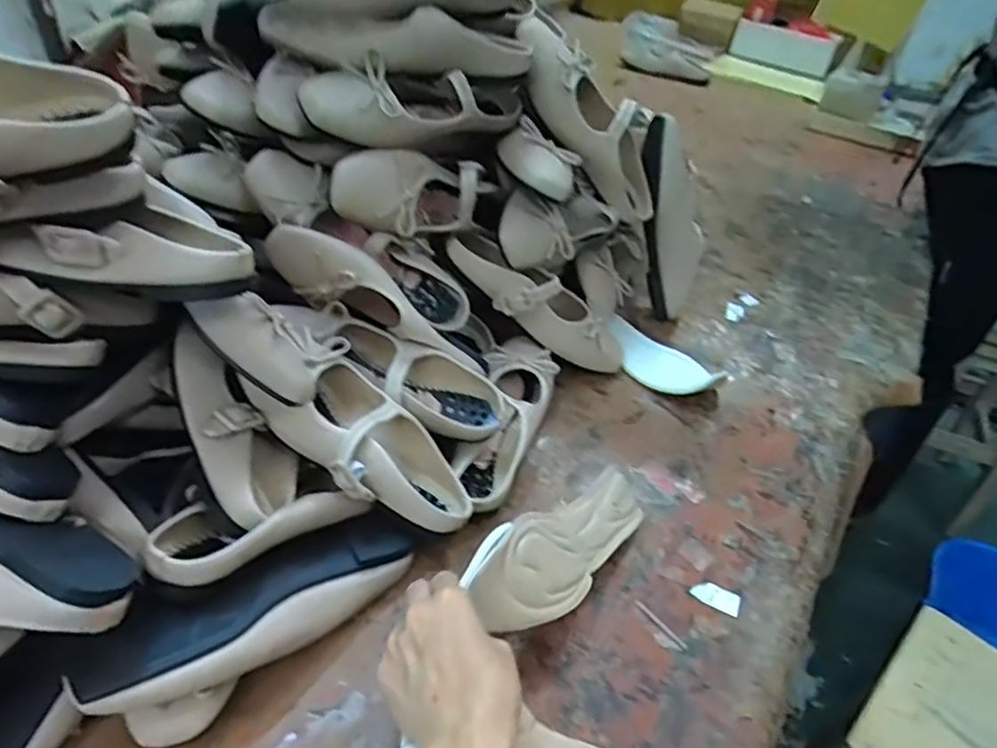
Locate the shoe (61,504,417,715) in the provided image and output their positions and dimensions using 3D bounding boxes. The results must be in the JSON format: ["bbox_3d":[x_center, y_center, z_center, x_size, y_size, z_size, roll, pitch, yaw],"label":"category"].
[{"bbox_3d":[-0.161,0.165,0.462,0.233,0.081,0.066,-24,50,-32],"label":"shoe"}]

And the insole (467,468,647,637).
[{"bbox_3d":[0.057,0.136,0.529,0.217,0.023,0.073,-21,83,-50],"label":"insole"}]

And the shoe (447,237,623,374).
[{"bbox_3d":[0.048,-0.079,0.711,0.237,0.060,0.074,31,35,-21],"label":"shoe"}]

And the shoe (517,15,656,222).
[{"bbox_3d":[0.107,-0.274,0.704,0.087,0.239,0.091,-27,30,29],"label":"shoe"}]

